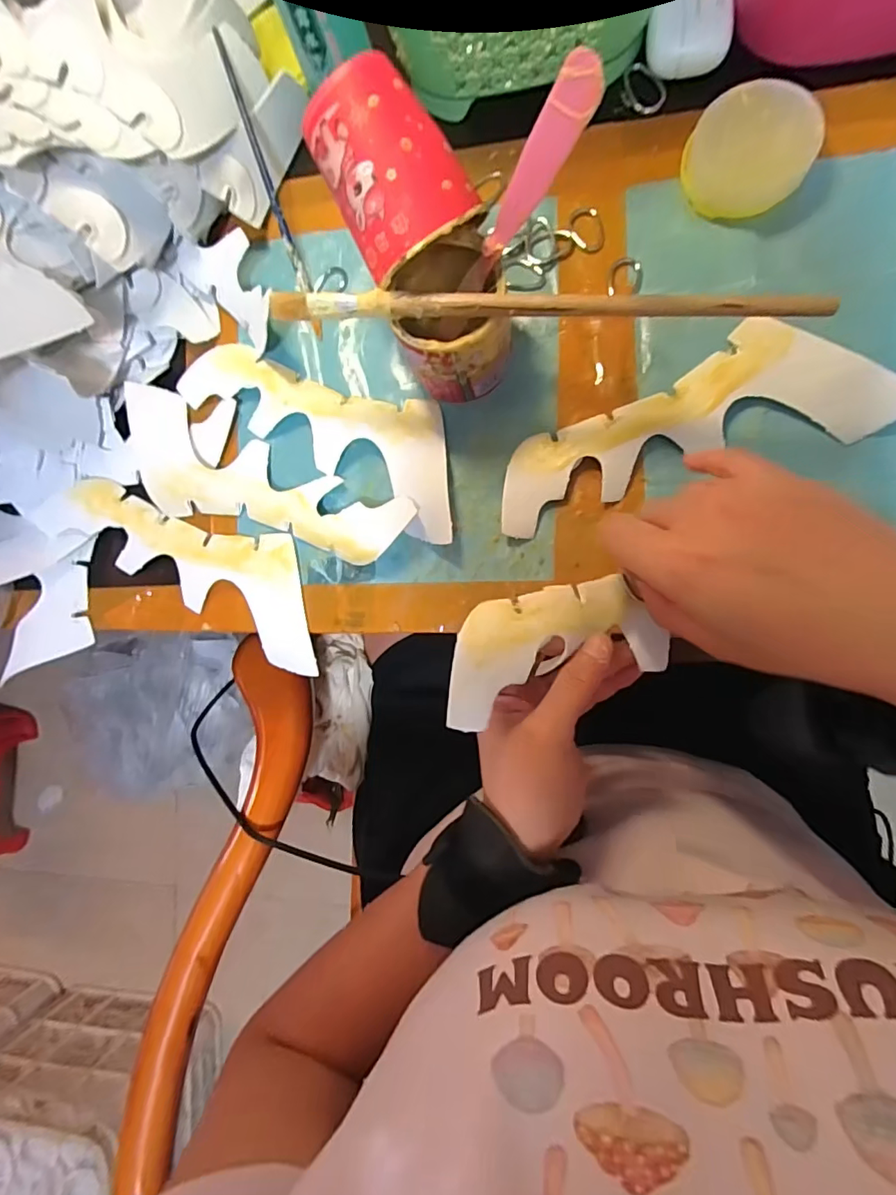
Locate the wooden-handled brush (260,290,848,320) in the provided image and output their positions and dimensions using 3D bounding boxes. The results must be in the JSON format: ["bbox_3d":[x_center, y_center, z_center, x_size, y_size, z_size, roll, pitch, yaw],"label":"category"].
[{"bbox_3d":[0.039,-0.141,0.246,0.264,0.008,0.010,5,88,9],"label":"wooden-handled brush"}]

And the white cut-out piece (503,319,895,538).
[{"bbox_3d":[0.135,-0.102,0.300,0.220,0.015,0.075,-18,88,9],"label":"white cut-out piece"}]

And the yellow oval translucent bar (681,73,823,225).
[{"bbox_3d":[0.174,-0.255,0.292,0.064,0.025,0.061,38,97,7],"label":"yellow oval translucent bar"}]

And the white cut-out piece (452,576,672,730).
[{"bbox_3d":[0.056,0.023,0.257,0.126,0.013,0.054,-12,89,-21],"label":"white cut-out piece"}]

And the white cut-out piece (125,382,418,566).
[{"bbox_3d":[-0.129,-0.074,0.341,0.214,0.017,0.070,22,95,8],"label":"white cut-out piece"}]

